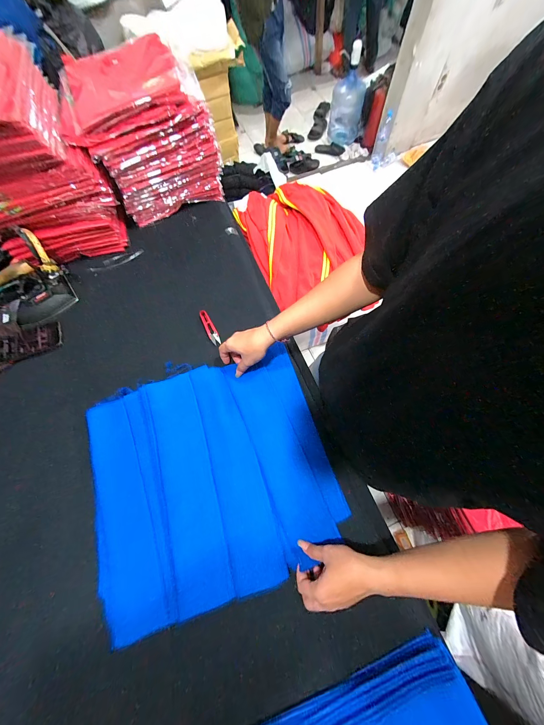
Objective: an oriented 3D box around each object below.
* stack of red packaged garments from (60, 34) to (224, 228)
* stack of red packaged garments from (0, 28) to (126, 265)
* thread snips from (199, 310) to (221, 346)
[{"bbox_3d":[-0.345,-0.621,0.705,0.320,0.246,0.256,-24,71,-7],"label":"stack of red packaged garments"},{"bbox_3d":[-0.614,-0.489,0.628,0.365,0.314,0.315,-14,70,-3],"label":"stack of red packaged garments"},{"bbox_3d":[-0.159,-0.090,0.641,0.024,0.012,0.094,-27,87,-7],"label":"thread snips"}]

